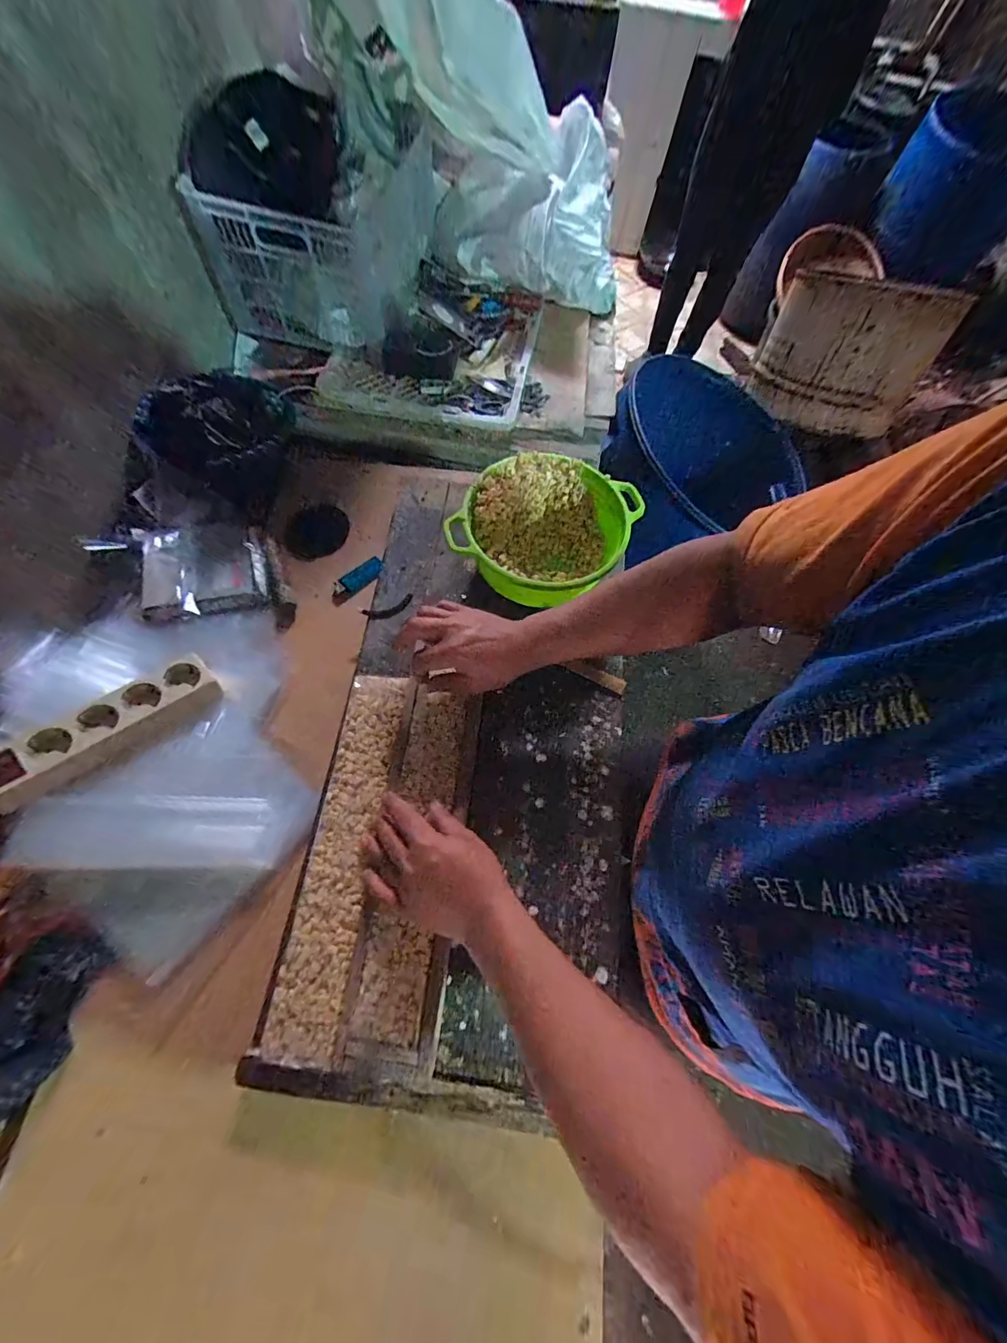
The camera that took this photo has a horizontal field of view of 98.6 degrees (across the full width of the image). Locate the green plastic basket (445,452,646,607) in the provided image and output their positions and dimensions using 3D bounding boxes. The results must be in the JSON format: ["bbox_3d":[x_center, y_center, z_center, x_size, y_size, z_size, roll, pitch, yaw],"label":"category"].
[{"bbox_3d":[0.051,-0.177,0.586,0.204,0.099,0.201,27,69,6],"label":"green plastic basket"}]

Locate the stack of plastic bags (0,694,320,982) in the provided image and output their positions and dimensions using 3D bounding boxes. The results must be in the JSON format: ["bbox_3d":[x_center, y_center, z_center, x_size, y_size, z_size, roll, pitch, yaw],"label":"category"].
[{"bbox_3d":[-0.350,0.167,0.478,0.212,0.032,0.230,45,62,4],"label":"stack of plastic bags"}]

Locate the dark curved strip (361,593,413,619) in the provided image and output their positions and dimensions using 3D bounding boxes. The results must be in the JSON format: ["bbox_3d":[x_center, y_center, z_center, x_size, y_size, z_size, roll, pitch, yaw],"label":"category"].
[{"bbox_3d":[-0.156,-0.086,0.592,0.070,0.007,0.024,-24,70,-11],"label":"dark curved strip"}]

